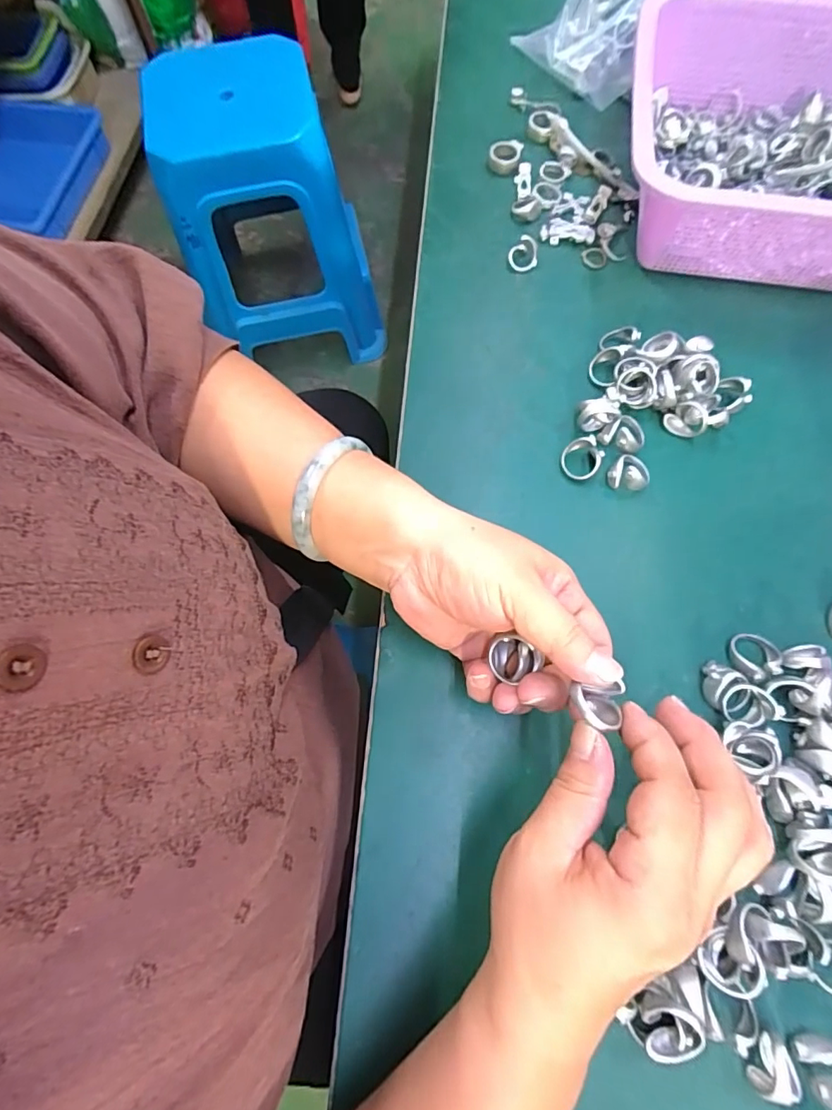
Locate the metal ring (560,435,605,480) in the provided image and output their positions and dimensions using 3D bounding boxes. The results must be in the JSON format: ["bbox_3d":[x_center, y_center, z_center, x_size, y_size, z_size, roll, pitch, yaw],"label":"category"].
[{"bbox_3d":[0.108,-0.063,0.327,0.025,0.017,0.024,0,71,1],"label":"metal ring"}]

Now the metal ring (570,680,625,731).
[{"bbox_3d":[0.076,0.064,0.213,0.023,0.016,0.019,6,71,3],"label":"metal ring"}]

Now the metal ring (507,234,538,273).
[{"bbox_3d":[0.083,-0.233,0.391,0.023,0.014,0.026,6,71,3],"label":"metal ring"}]

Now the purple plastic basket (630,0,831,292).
[{"bbox_3d":[0.305,-0.286,0.370,0.302,0.084,0.218,7,71,4],"label":"purple plastic basket"}]

